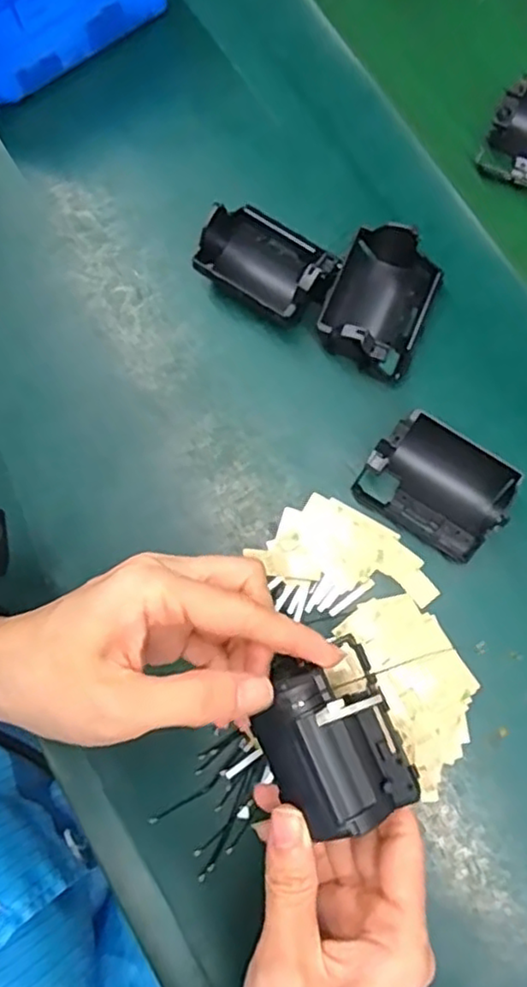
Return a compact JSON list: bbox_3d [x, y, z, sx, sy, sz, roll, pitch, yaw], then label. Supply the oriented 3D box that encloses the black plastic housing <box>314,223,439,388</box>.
[{"bbox_3d":[0.064,-0.103,0.356,0.052,0.037,0.073,22,80,5],"label":"black plastic housing"}]

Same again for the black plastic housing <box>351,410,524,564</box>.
[{"bbox_3d":[0.091,-0.006,0.338,0.073,0.036,0.051,33,81,7],"label":"black plastic housing"}]

